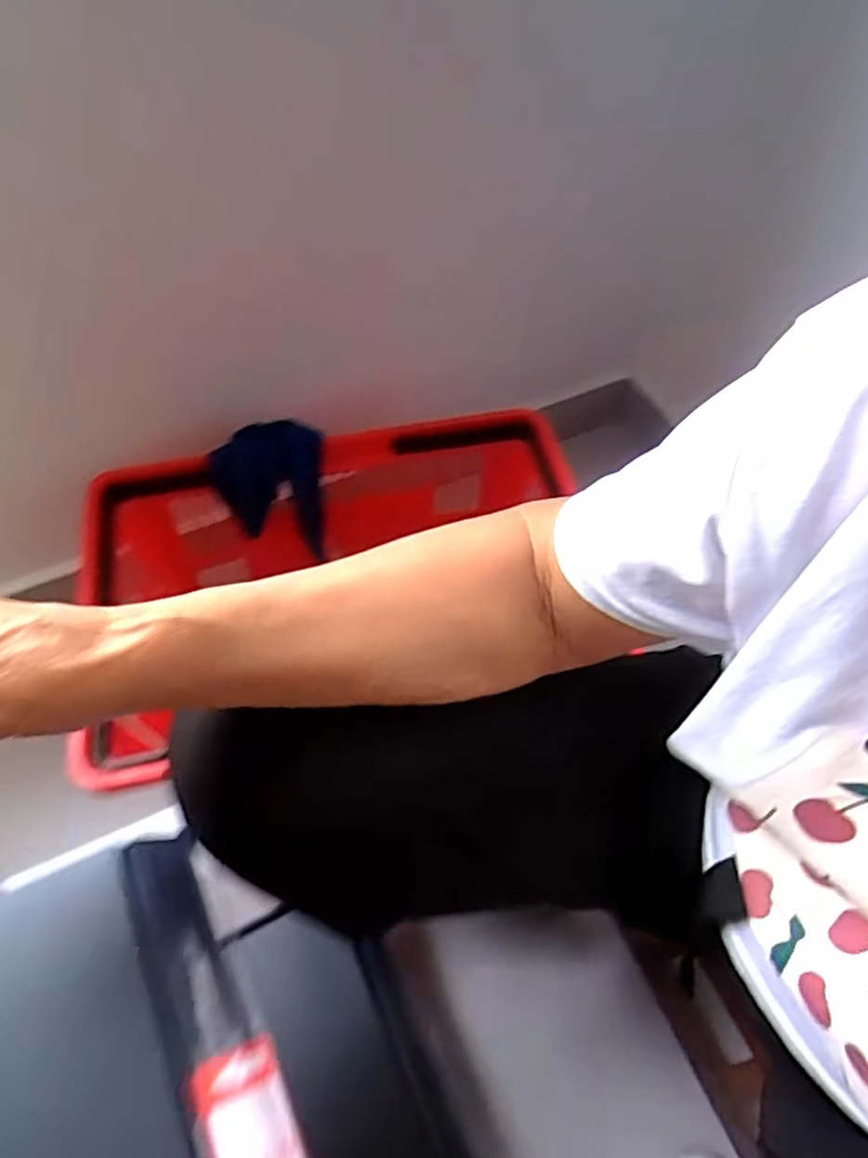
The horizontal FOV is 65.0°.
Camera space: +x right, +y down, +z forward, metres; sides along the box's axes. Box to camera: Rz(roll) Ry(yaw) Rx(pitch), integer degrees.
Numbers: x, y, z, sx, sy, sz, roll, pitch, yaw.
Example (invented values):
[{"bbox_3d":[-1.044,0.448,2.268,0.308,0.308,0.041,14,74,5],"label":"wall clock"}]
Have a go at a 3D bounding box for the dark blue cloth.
[{"bbox_3d":[-0.173,-0.099,0.734,0.104,0.140,0.076,8,58,3],"label":"dark blue cloth"}]

